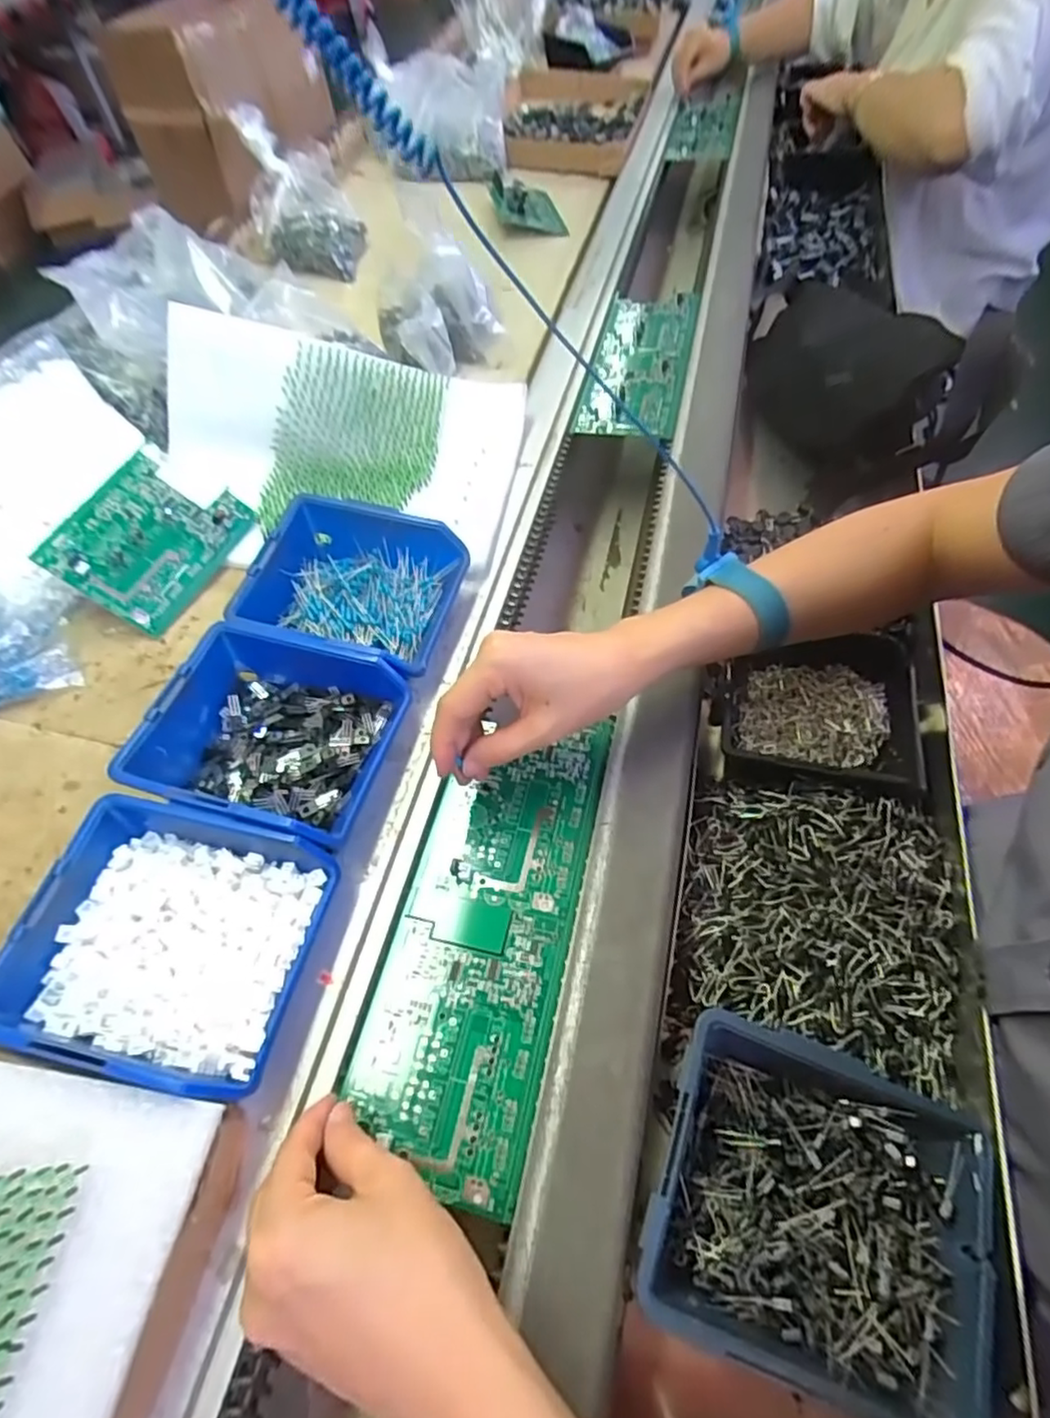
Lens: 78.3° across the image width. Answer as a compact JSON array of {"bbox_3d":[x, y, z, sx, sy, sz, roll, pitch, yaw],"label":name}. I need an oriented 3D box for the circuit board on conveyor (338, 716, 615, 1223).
[{"bbox_3d":[-0.022,0.115,0.359,0.096,0.005,0.241,12,59,12],"label":"circuit board on conveyor"}]

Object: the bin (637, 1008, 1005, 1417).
[{"bbox_3d":[0.130,0.217,0.283,0.139,0.040,0.122,15,59,14],"label":"bin"}]

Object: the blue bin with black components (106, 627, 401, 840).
[{"bbox_3d":[-0.154,0.013,0.385,0.137,0.051,0.117,9,58,10],"label":"blue bin with black components"}]

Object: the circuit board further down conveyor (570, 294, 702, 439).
[{"bbox_3d":[0.120,-0.363,0.657,0.093,0.020,0.255,10,58,11],"label":"circuit board further down conveyor"}]

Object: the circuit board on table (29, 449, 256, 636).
[{"bbox_3d":[-0.283,-0.132,0.491,0.093,0.007,0.128,37,65,-19],"label":"circuit board on table"}]

